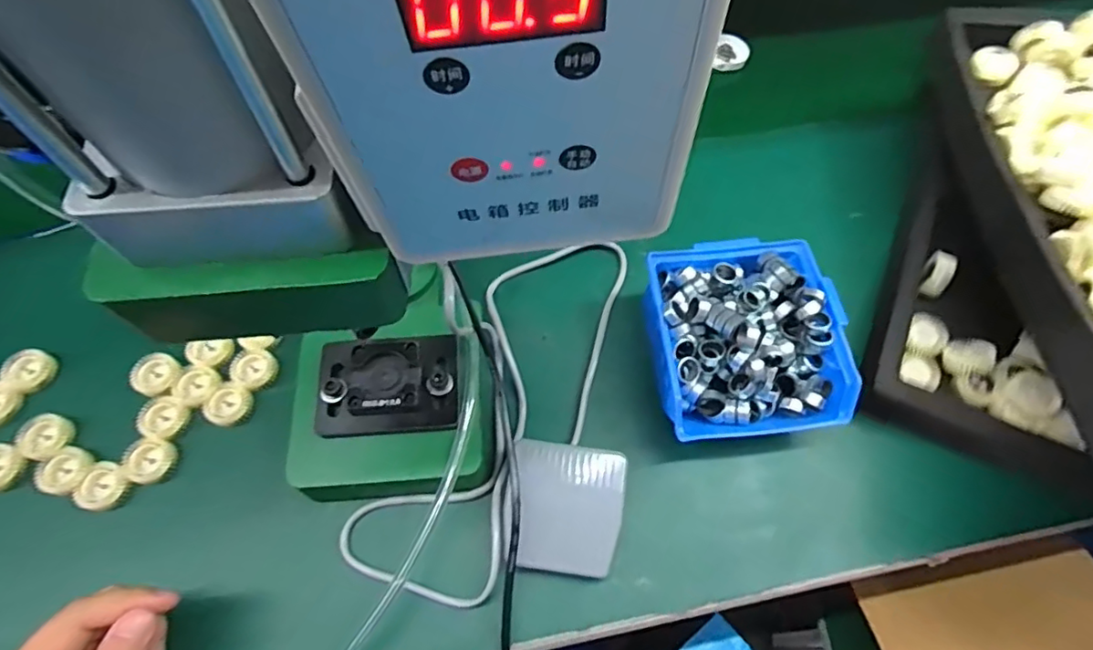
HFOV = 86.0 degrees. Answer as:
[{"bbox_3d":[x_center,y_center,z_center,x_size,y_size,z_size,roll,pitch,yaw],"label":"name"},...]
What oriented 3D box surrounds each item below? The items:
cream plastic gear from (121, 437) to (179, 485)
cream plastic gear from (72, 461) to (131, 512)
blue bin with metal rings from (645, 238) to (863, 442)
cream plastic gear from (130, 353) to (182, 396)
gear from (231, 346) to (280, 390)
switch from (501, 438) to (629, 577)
[{"bbox_3d":[-0.281,0.095,0.414,0.030,0.010,0.031,0,64,-1],"label":"cream plastic gear"},{"bbox_3d":[-0.306,0.111,0.402,0.031,0.010,0.030,0,64,-1],"label":"cream plastic gear"},{"bbox_3d":[0.140,0.012,0.430,0.129,0.075,0.137,-6,64,-4],"label":"blue bin with metal rings"},{"bbox_3d":[-0.293,0.037,0.439,0.032,0.008,0.032,22,65,10],"label":"cream plastic gear"},{"bbox_3d":[-0.223,0.033,0.448,0.035,0.008,0.031,32,67,14],"label":"gear"},{"bbox_3d":[0.012,0.122,0.391,0.075,0.035,0.078,7,64,3],"label":"switch"}]

